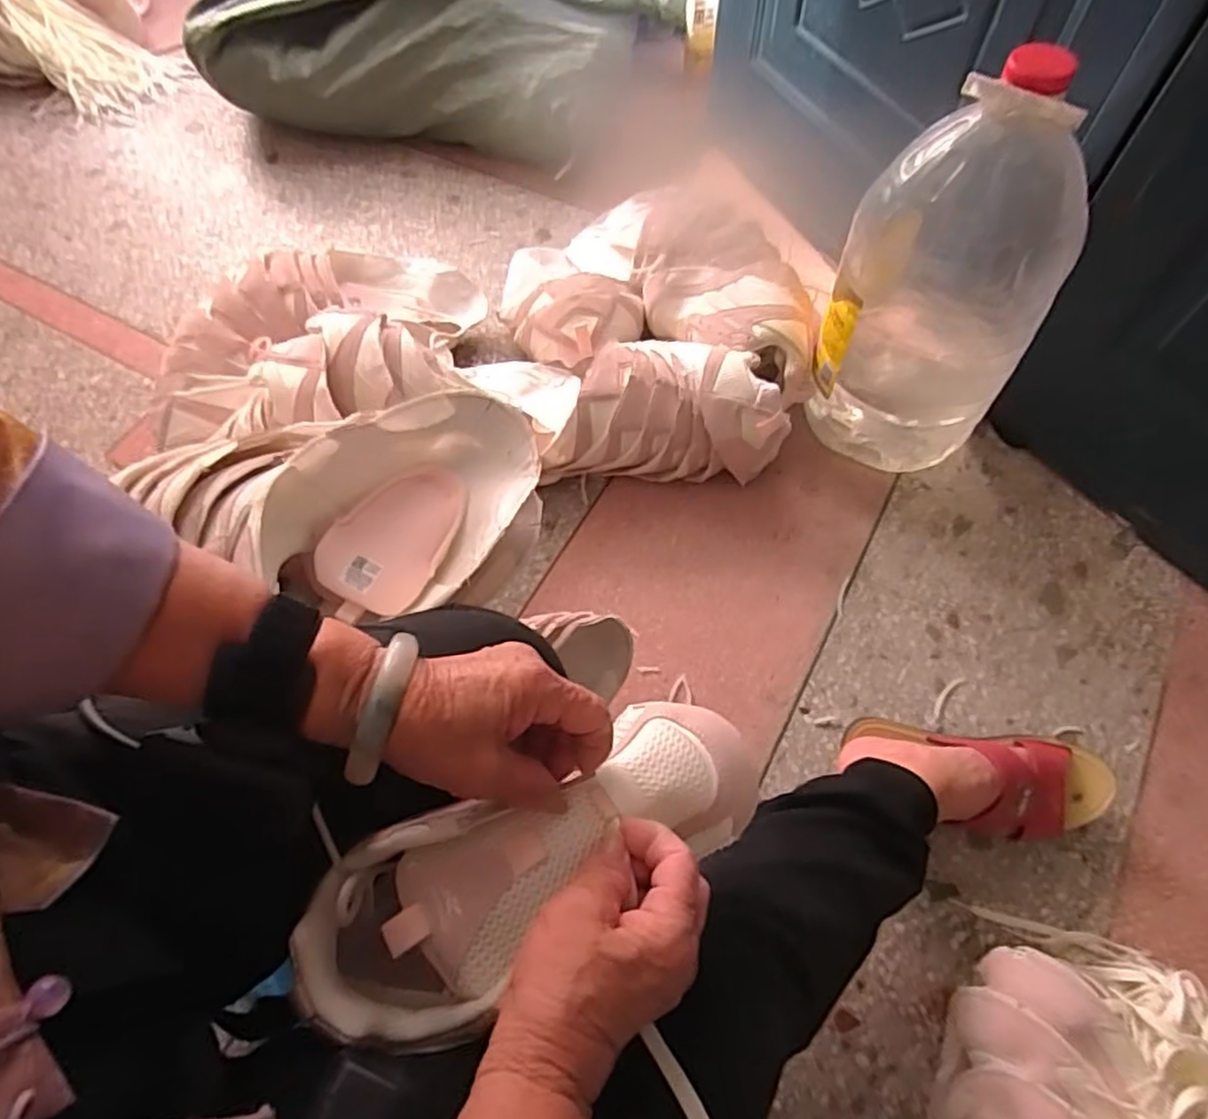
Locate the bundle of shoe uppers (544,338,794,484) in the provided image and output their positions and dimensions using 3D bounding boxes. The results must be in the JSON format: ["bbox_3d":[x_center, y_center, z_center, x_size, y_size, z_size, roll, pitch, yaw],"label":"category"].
[{"bbox_3d":[0.066,-0.176,0.825,0.267,0.136,0.153,1,63,3],"label":"bundle of shoe uppers"}]

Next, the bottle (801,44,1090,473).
[{"bbox_3d":[0.339,-0.278,0.712,0.187,0.412,0.189,25,67,14],"label":"bottle"}]

